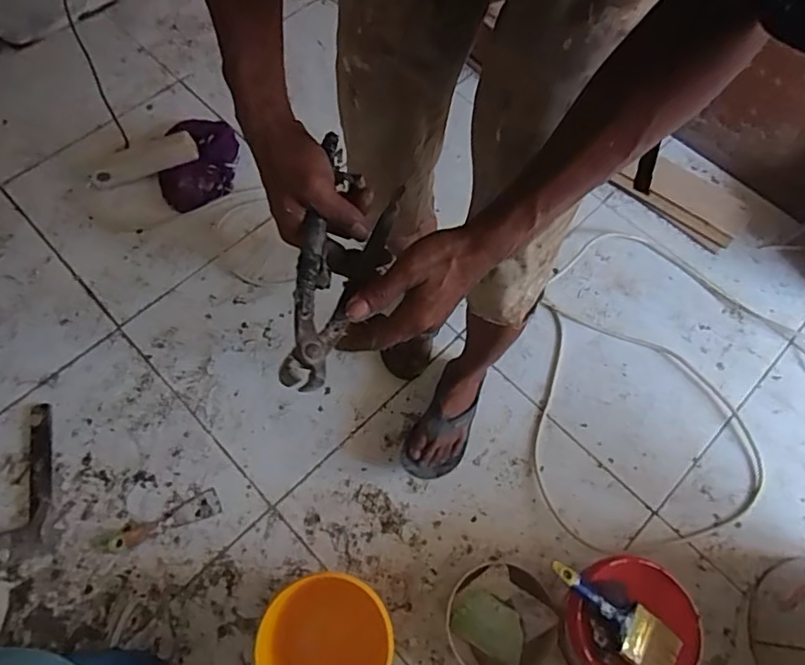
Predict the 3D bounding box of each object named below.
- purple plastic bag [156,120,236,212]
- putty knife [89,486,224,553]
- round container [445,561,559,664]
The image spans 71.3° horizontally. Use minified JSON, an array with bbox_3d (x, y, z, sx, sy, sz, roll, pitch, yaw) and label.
[{"bbox_3d":[-0.480,-0.395,1.307,0.159,0.080,0.217,8,66,1],"label":"purple plastic bag"},{"bbox_3d":[-0.444,0.345,1.013,0.218,0.018,0.047,-21,69,-11],"label":"putty knife"},{"bbox_3d":[0.158,0.476,0.921,0.160,0.111,0.169,1,66,-2],"label":"round container"}]

